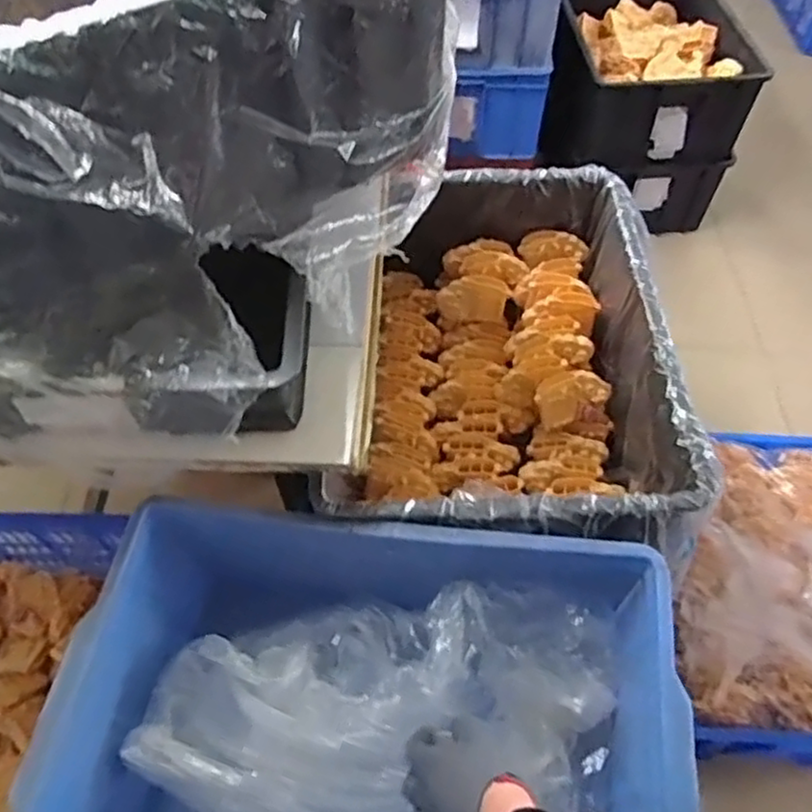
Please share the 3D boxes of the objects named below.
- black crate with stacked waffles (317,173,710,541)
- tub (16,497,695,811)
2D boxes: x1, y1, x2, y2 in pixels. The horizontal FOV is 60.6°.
[{"bbox_3d":[0.135,-0.055,0.910,0.421,0.213,0.538,-1,54,1],"label":"black crate with stacked waffles"},{"bbox_3d":[-0.033,0.333,0.652,0.539,0.208,0.398,3,54,5],"label":"tub"}]

